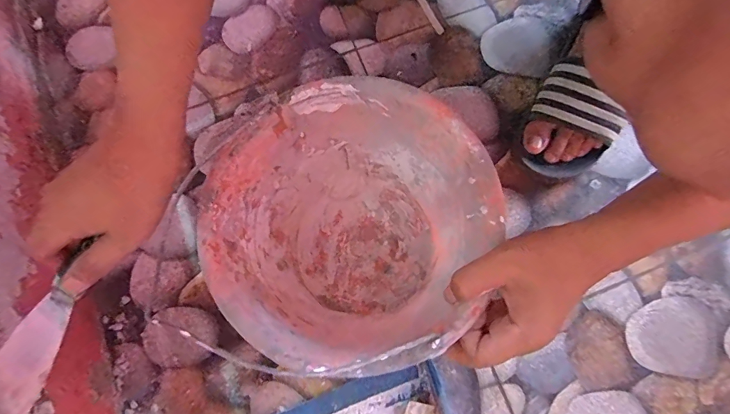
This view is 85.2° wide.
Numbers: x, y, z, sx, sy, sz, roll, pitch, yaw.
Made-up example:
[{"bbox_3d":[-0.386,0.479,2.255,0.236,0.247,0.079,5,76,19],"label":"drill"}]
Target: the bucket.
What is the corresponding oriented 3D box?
[{"bbox_3d":[-0.014,0.018,0.386,0.221,0.175,0.229,0,79,0],"label":"bucket"}]

